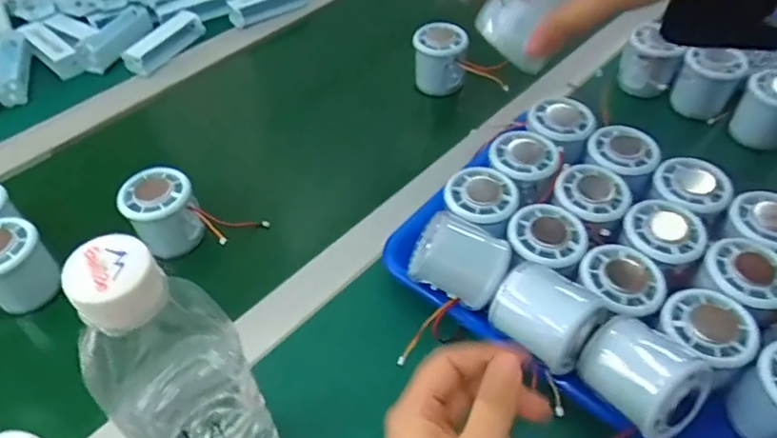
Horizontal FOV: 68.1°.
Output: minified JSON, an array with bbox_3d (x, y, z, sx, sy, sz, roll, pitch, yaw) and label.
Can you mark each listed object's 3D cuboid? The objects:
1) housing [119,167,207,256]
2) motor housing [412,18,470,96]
[{"bbox_3d":[-0.190,-0.006,0.491,0.054,0.056,0.062,-27,52,-21],"label":"housing"},{"bbox_3d":[0.056,-0.172,0.628,0.054,0.066,0.051,-1,48,1],"label":"motor housing"}]

